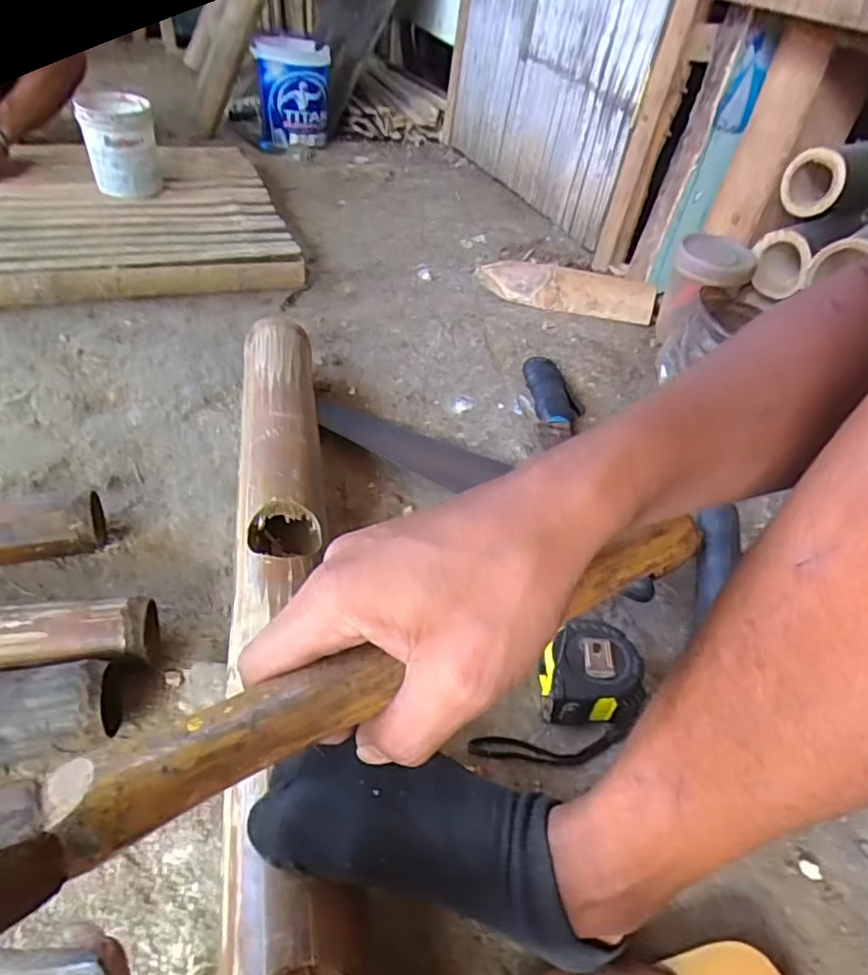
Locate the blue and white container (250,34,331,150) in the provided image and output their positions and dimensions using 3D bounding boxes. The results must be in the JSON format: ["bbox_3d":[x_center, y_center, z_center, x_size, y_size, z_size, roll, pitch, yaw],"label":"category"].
[{"bbox_3d":[-0.338,-0.951,1.471,0.173,0.198,0.182,-7,45,-14],"label":"blue and white container"}]

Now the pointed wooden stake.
[{"bbox_3d":[0.212,-0.320,0.981,0.281,0.057,0.071,14,44,7],"label":"pointed wooden stake"}]

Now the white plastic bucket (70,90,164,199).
[{"bbox_3d":[-0.516,-0.558,1.004,0.106,0.144,0.116,-12,47,-19],"label":"white plastic bucket"}]

